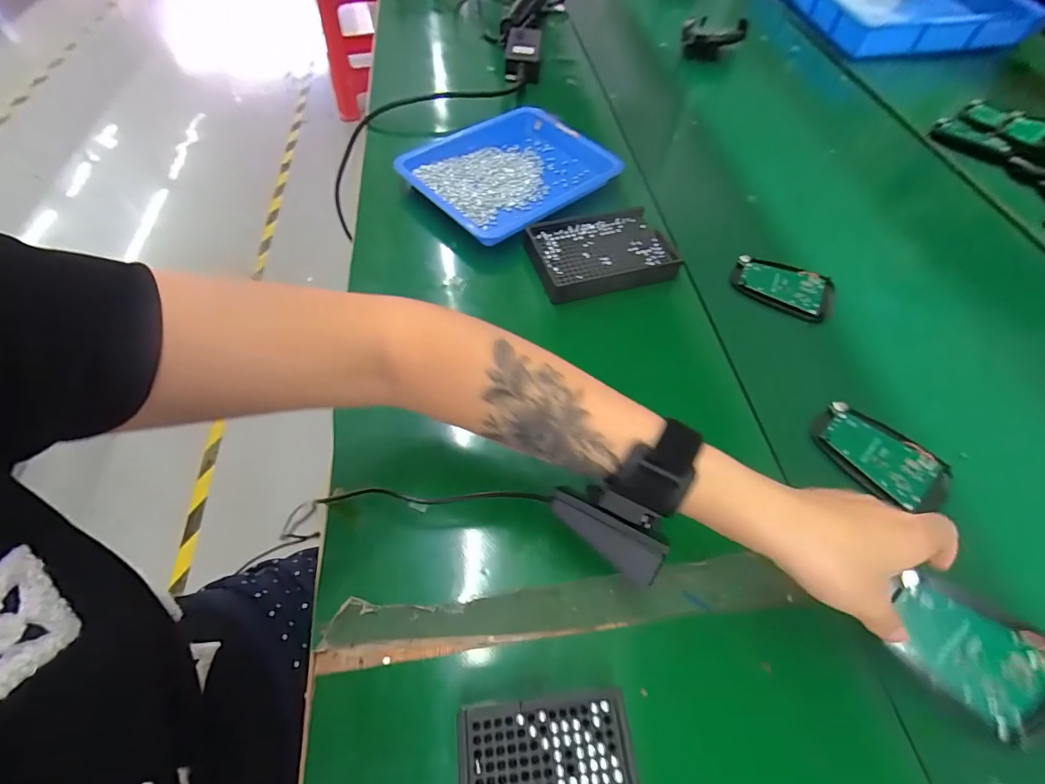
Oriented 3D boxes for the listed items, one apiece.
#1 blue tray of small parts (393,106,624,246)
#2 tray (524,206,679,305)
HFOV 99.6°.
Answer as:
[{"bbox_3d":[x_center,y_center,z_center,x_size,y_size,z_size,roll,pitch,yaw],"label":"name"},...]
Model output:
[{"bbox_3d":[-0.016,-0.262,0.517,0.217,0.030,0.178,-37,66,-21],"label":"blue tray of small parts"},{"bbox_3d":[0.077,-0.146,0.449,0.144,0.022,0.096,-15,60,-10],"label":"tray"}]

